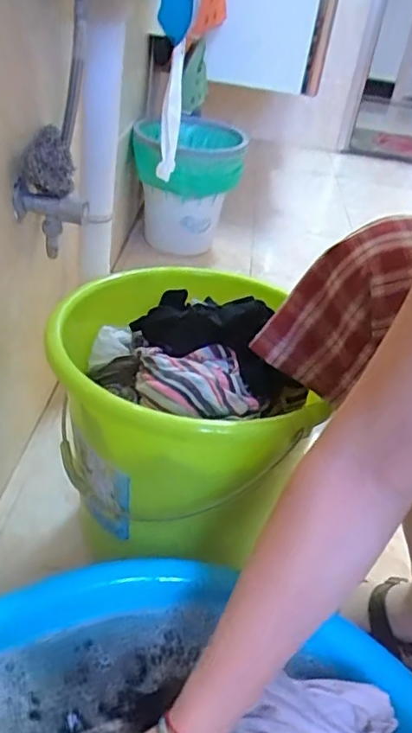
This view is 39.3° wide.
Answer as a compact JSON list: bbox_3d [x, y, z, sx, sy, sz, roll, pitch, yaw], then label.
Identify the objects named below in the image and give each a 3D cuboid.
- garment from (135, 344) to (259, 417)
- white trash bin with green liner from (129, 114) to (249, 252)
[{"bbox_3d":[-0.010,0.012,0.571,0.111,0.044,0.096,1,35,-10],"label":"garment"},{"bbox_3d":[-0.047,-0.424,1.399,0.259,0.273,0.264,4,34,-5],"label":"white trash bin with green liner"}]

